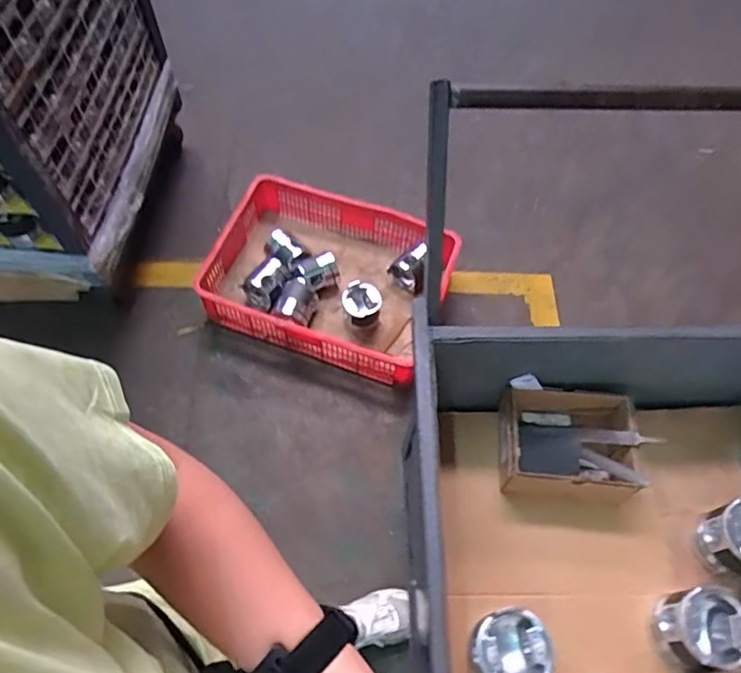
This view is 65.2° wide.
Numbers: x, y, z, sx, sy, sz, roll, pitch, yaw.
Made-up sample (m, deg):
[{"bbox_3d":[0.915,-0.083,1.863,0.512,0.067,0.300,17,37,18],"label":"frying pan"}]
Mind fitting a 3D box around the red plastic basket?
[{"bbox_3d":[-0.123,-0.182,1.608,0.652,0.169,0.485,19,63,9],"label":"red plastic basket"}]

